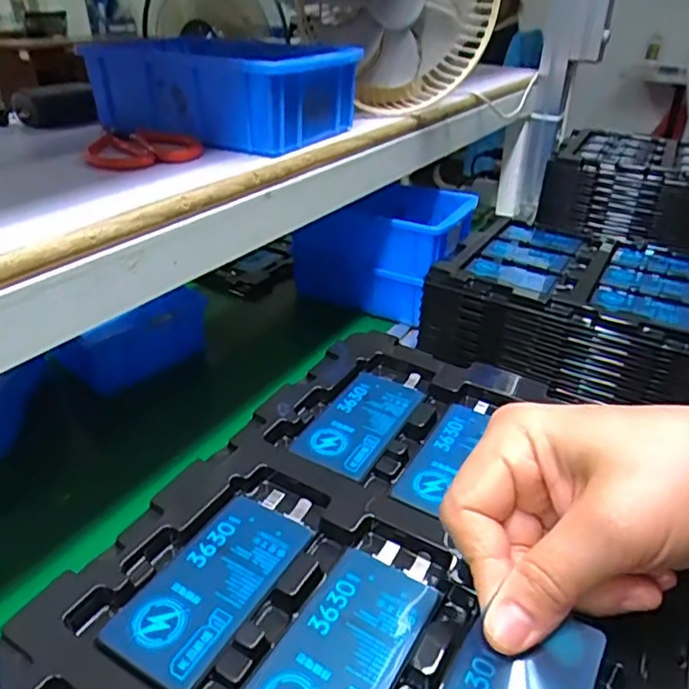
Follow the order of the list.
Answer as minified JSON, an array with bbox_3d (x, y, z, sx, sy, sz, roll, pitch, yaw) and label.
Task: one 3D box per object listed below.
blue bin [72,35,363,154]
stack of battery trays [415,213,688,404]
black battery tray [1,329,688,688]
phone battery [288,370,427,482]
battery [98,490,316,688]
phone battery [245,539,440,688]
[{"bbox_3d":[-0.096,-0.205,0.483,0.187,0.062,0.122,14,34,22],"label":"blue bin"},{"bbox_3d":[0.243,-0.039,0.606,0.275,0.096,0.215,15,35,24],"label":"stack of battery trays"},{"bbox_3d":[0.028,0.084,0.256,0.216,0.027,0.281,17,36,26],"label":"black battery tray"},{"bbox_3d":[0.012,0.038,0.333,0.048,0.005,0.095,14,34,22],"label":"phone battery"},{"bbox_3d":[-0.049,0.094,0.245,0.044,0.007,0.094,16,35,25],"label":"battery"},{"bbox_3d":[0.002,0.111,0.222,0.042,0.006,0.093,17,36,27],"label":"phone battery"}]

